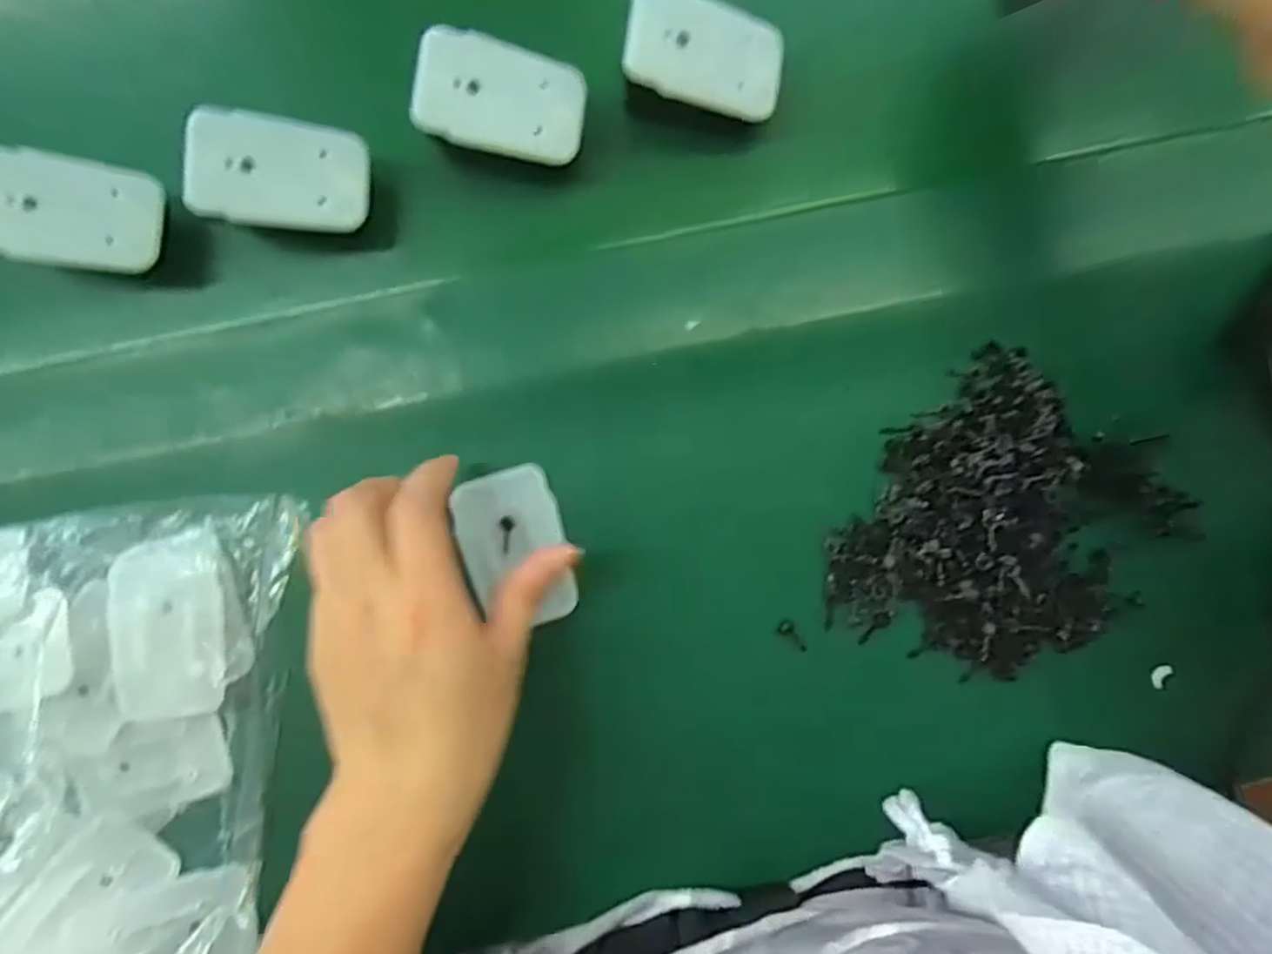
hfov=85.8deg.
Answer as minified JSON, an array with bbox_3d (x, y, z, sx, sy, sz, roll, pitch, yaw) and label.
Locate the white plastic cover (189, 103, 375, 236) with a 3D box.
[{"bbox_3d":[-0.148,-0.127,0.285,0.067,0.006,0.045,1,89,-22],"label":"white plastic cover"}]

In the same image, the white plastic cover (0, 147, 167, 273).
[{"bbox_3d":[-0.231,-0.108,0.278,0.064,0.006,0.044,2,87,-22],"label":"white plastic cover"}]

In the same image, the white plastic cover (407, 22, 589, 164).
[{"bbox_3d":[-0.055,-0.158,0.285,0.069,0.005,0.045,7,87,-18],"label":"white plastic cover"}]

